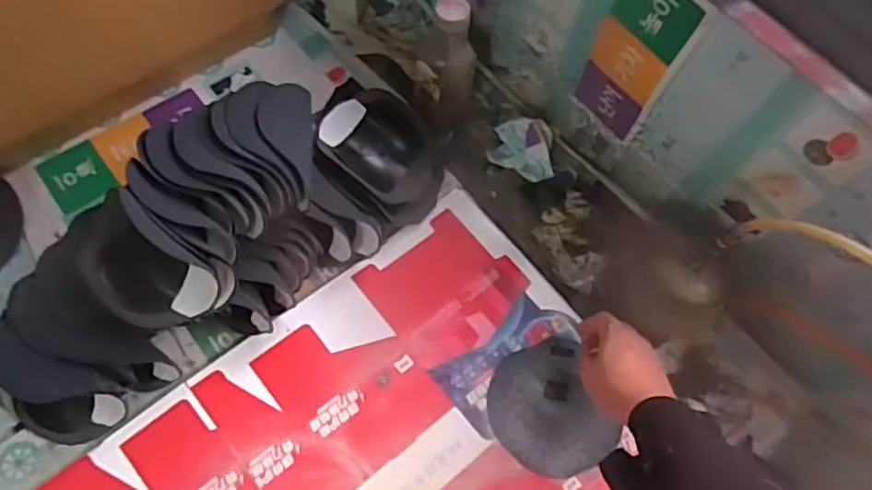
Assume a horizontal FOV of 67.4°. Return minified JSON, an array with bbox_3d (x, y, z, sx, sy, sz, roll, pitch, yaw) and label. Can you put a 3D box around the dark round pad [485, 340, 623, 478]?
[{"bbox_3d":[0.127,0.186,0.736,0.123,0.006,0.141,-22,69,-13],"label":"dark round pad"}]

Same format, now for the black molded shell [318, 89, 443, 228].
[{"bbox_3d":[-0.069,-0.098,0.779,0.151,0.100,0.115,42,70,15],"label":"black molded shell"}]

